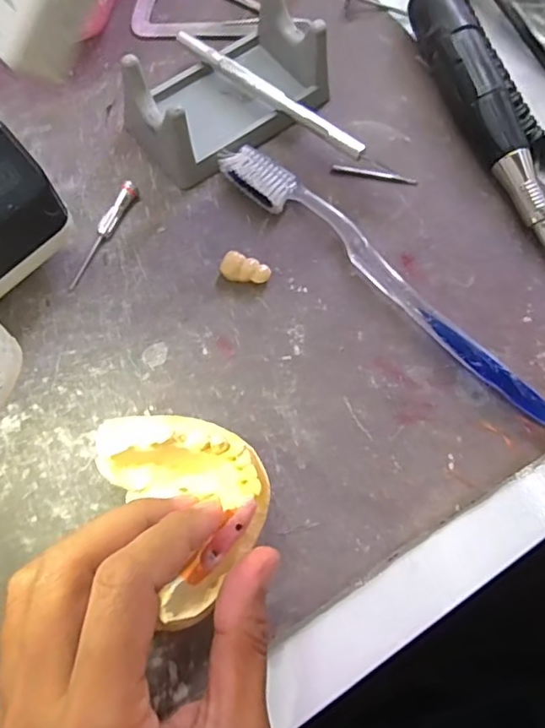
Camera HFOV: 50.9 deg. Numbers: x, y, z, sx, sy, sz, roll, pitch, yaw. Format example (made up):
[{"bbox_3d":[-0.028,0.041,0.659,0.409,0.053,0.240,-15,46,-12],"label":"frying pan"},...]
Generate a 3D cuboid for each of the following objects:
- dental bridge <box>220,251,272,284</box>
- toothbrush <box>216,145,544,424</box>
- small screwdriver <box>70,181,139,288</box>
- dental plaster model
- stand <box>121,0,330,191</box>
[{"bbox_3d":[-0.012,-0.043,0.264,0.022,0.008,0.012,23,71,6],"label":"dental bridge"},{"bbox_3d":[0.050,-0.041,0.264,0.189,0.011,0.020,41,74,11],"label":"toothbrush"},{"bbox_3d":[-0.080,-0.061,0.269,0.006,0.008,0.058,24,71,6],"label":"small screwdriver"},{"bbox_3d":[-0.028,0.046,0.204,0.050,0.021,0.073,-28,74,-11],"label":"dental plaster model"},{"bbox_3d":[-0.020,-0.140,0.283,0.102,0.038,0.061,-38,76,-14],"label":"stand"}]

